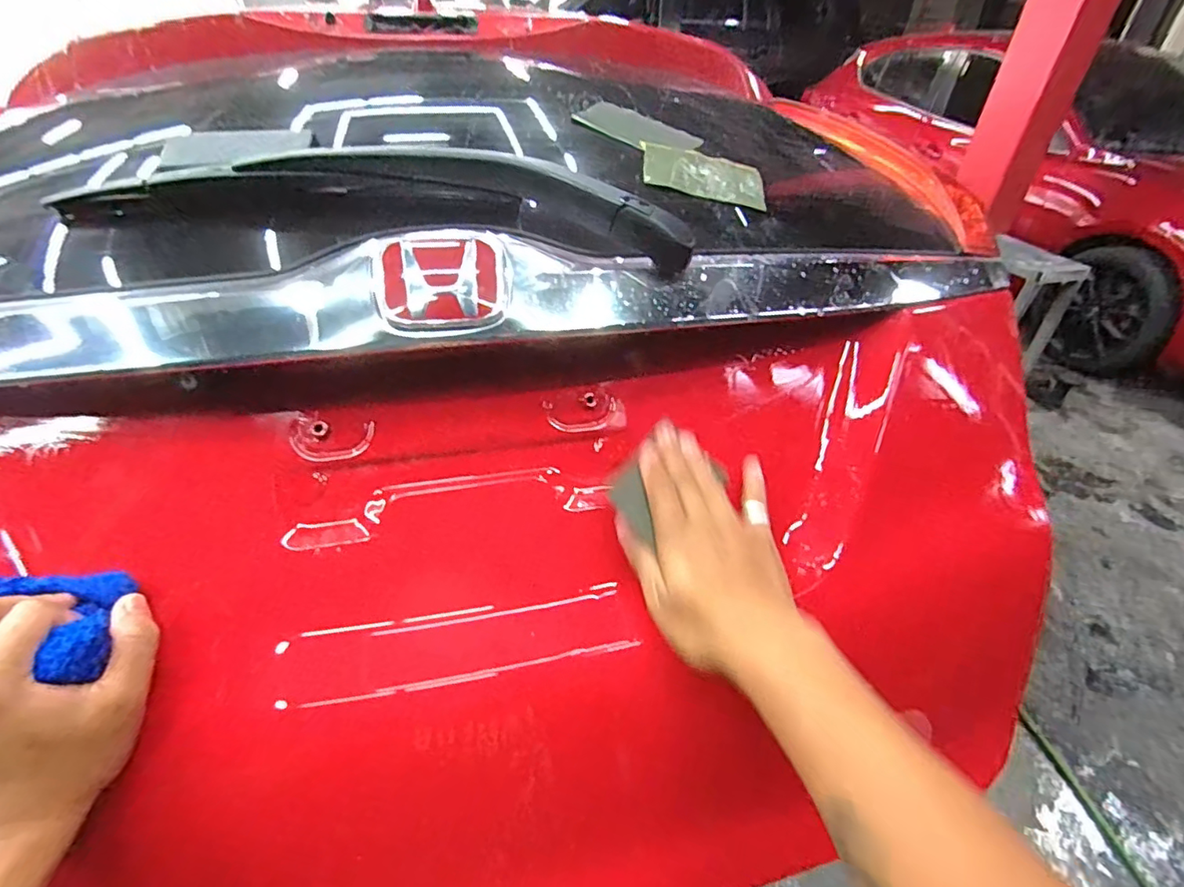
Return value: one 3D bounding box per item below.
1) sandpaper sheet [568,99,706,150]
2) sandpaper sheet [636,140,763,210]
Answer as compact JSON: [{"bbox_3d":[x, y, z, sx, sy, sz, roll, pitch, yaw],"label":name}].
[{"bbox_3d":[0.045,-0.312,0.552,0.117,0.004,0.075,30,52,12],"label":"sandpaper sheet"},{"bbox_3d":[0.105,-0.256,0.526,0.116,0.004,0.069,9,57,-6],"label":"sandpaper sheet"}]

